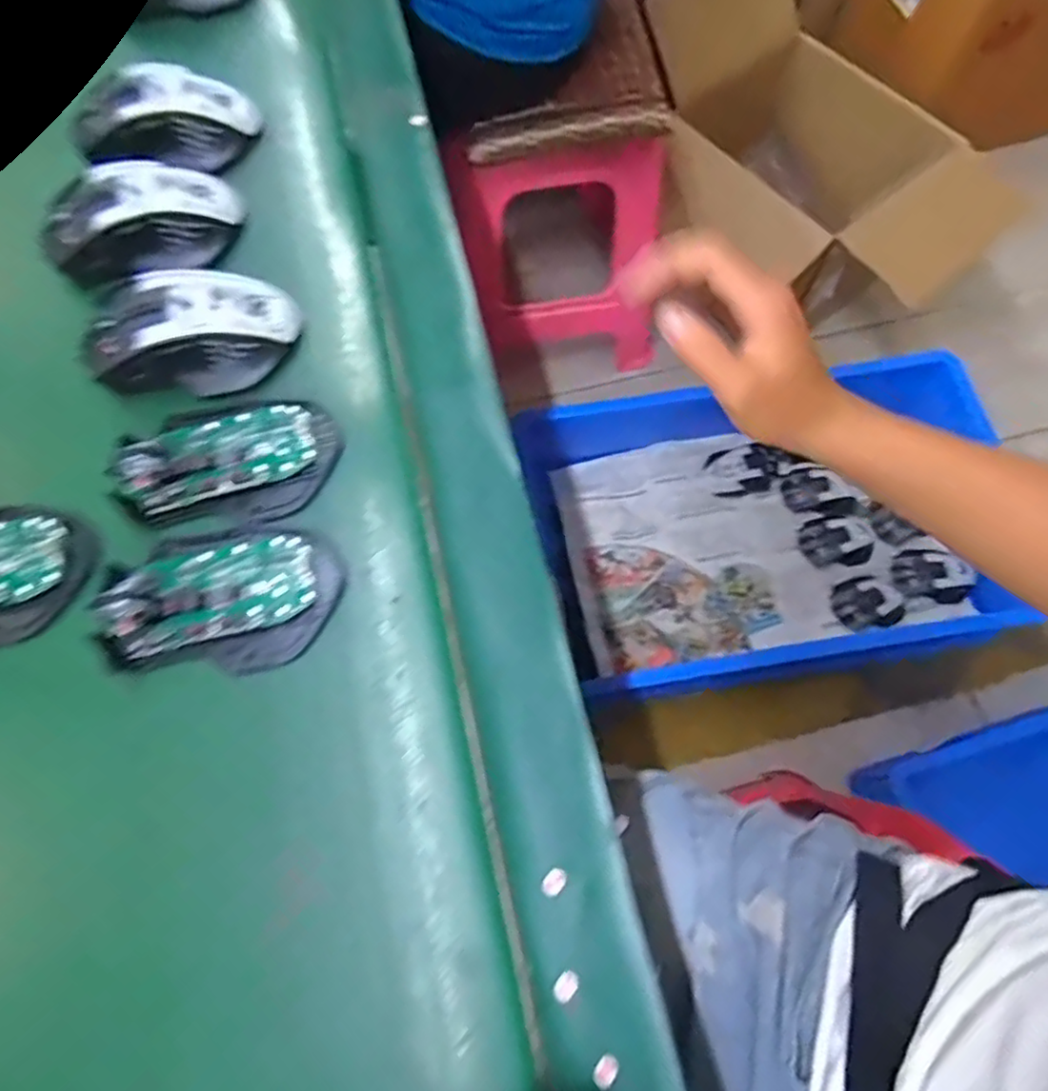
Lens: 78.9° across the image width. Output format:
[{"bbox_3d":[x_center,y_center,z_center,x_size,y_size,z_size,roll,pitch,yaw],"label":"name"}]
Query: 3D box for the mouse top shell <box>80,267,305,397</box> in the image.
[{"bbox_3d":[-0.189,-0.121,0.359,0.114,0.037,0.063,-10,69,-2],"label":"mouse top shell"}]

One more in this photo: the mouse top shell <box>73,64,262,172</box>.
[{"bbox_3d":[-0.237,-0.280,0.418,0.115,0.033,0.071,-29,71,-9],"label":"mouse top shell"}]

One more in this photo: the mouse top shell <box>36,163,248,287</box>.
[{"bbox_3d":[-0.238,-0.203,0.394,0.118,0.039,0.055,-23,71,-7],"label":"mouse top shell"}]

